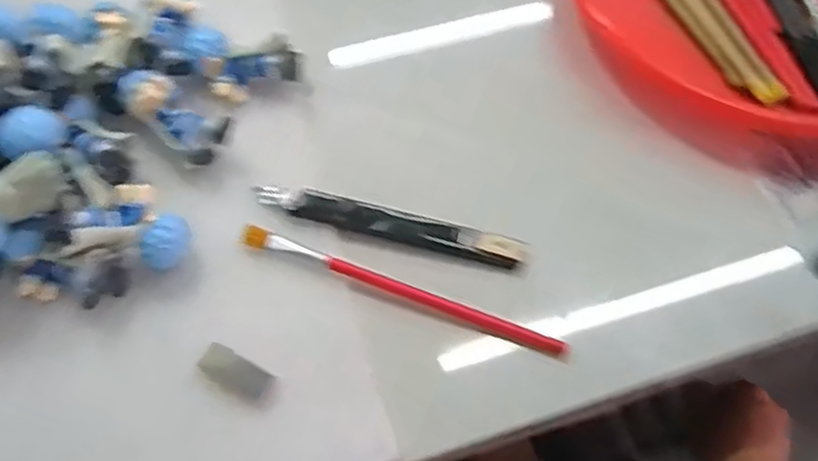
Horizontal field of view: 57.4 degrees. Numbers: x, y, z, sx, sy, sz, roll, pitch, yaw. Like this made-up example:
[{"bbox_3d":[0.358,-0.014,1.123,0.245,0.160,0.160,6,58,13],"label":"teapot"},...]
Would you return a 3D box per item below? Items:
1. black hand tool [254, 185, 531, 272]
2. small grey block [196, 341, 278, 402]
[{"bbox_3d":[-0.007,-0.003,0.380,0.137,0.014,0.014,12,66,3],"label":"black hand tool"},{"bbox_3d":[-0.079,0.064,0.341,0.034,0.004,0.015,29,68,10],"label":"small grey block"}]

